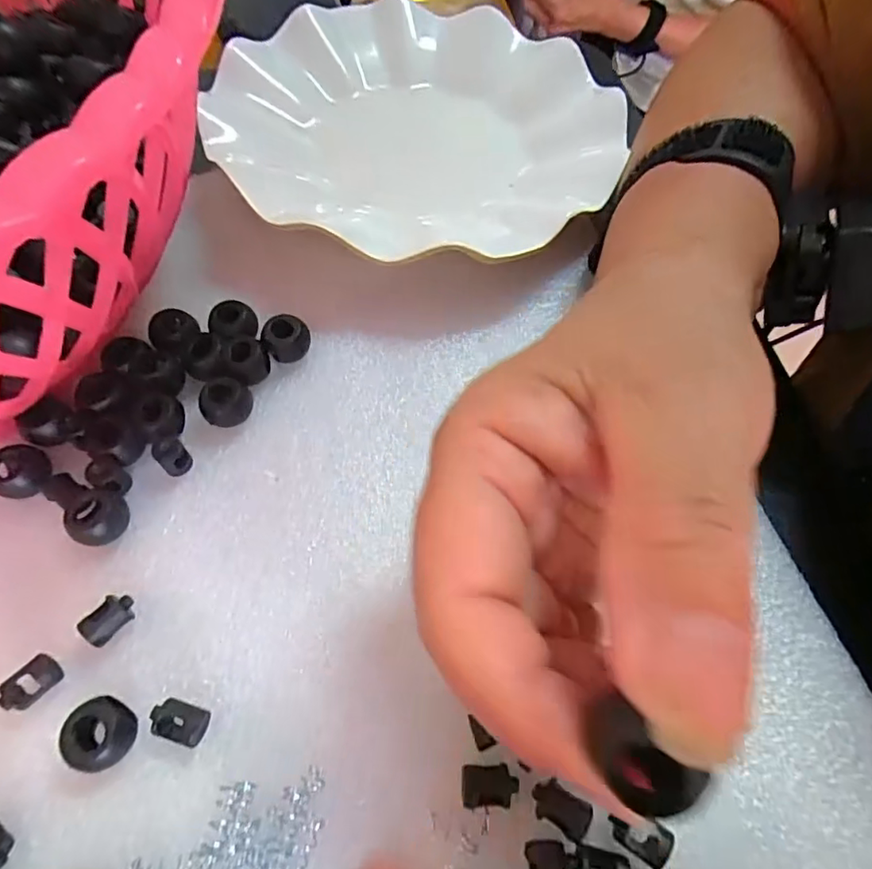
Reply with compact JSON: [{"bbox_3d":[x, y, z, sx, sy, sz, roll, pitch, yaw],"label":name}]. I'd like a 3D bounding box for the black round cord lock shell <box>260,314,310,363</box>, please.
[{"bbox_3d":[-0.057,-0.036,0.213,0.017,0.014,0.013,-21,64,-11],"label":"black round cord lock shell"}]

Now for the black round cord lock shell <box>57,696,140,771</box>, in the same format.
[{"bbox_3d":[-0.090,0.081,0.151,0.015,0.015,0.017,-4,62,-4],"label":"black round cord lock shell"}]

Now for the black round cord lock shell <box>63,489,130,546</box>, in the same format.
[{"bbox_3d":[-0.108,0.027,0.181,0.016,0.013,0.015,0,62,-1],"label":"black round cord lock shell"}]

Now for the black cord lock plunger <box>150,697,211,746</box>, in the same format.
[{"bbox_3d":[-0.070,0.080,0.155,0.016,0.008,0.009,13,62,5],"label":"black cord lock plunger"}]

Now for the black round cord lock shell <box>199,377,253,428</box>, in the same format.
[{"bbox_3d":[-0.075,-0.011,0.201,0.017,0.013,0.015,-27,66,-14],"label":"black round cord lock shell"}]

